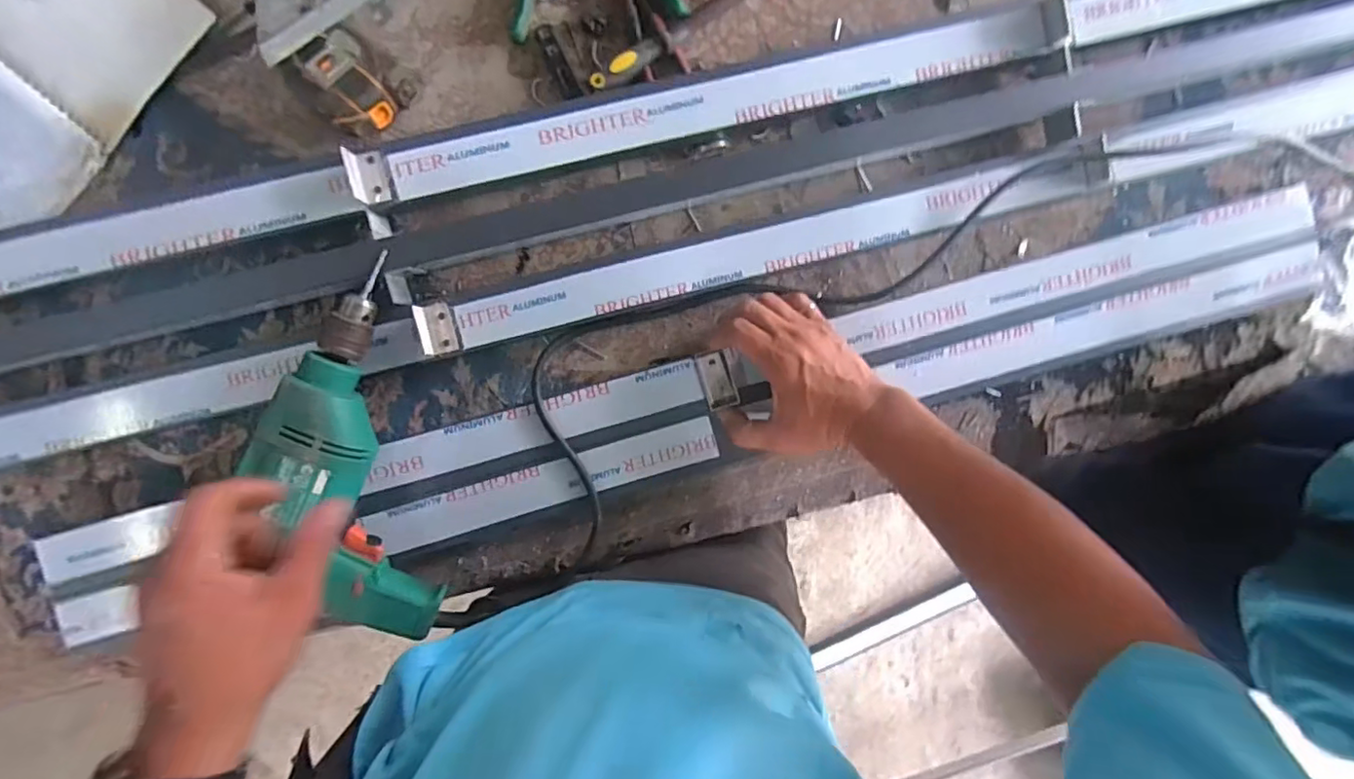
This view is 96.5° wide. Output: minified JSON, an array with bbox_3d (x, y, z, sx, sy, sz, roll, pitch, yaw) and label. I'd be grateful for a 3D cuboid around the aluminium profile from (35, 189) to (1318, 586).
[{"bbox_3d":[0.034,-0.006,0.525,1.114,0.027,0.049,-15,94,-3],"label":"aluminium profile"}]

